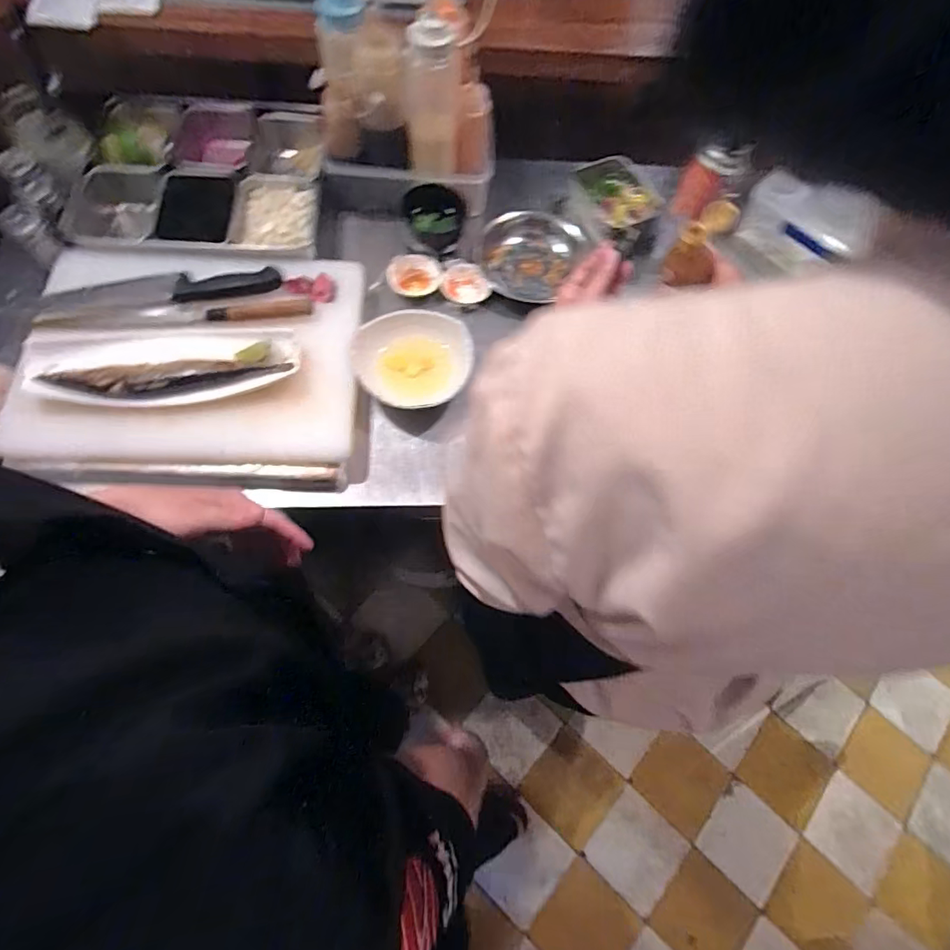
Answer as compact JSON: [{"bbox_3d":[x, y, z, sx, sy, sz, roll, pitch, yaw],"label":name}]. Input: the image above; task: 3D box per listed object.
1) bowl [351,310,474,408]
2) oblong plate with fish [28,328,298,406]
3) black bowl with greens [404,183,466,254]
[{"bbox_3d":[-0.082,-0.144,0.671,0.150,0.059,0.143,1,66,-3],"label":"bowl"},{"bbox_3d":[-0.370,-0.136,0.603,0.298,0.025,0.106,-2,66,-4],"label":"oblong plate with fish"},{"bbox_3d":[-0.055,-0.377,0.749,0.091,0.056,0.089,1,66,-3],"label":"black bowl with greens"}]

